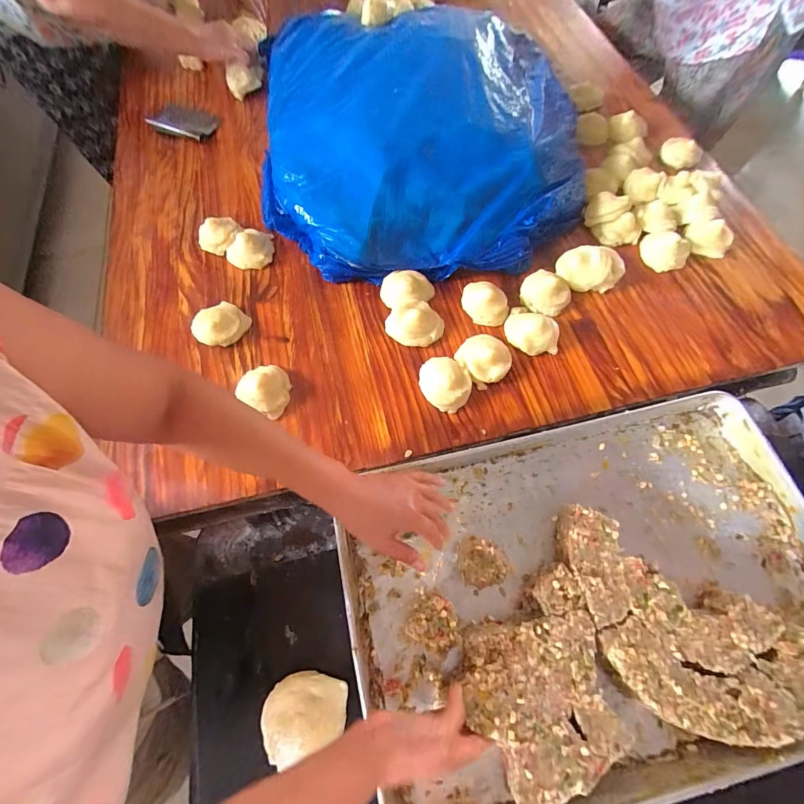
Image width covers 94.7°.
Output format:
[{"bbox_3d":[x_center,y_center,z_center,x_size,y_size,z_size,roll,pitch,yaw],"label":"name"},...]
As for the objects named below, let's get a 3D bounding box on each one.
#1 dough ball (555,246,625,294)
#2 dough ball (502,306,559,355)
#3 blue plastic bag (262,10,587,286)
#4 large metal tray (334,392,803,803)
[{"bbox_3d":[0.326,-0.230,0.639,0.109,0.039,0.071,4,70,1],"label":"dough ball"},{"bbox_3d":[0.211,-0.117,0.594,0.093,0.034,0.073,35,73,12],"label":"dough ball"},{"bbox_3d":[0.020,-0.552,0.718,0.597,0.118,0.685,-7,70,-3],"label":"blue plastic bag"},{"bbox_3d":[0.241,0.229,0.462,0.600,0.049,0.399,-12,70,-5],"label":"large metal tray"}]

